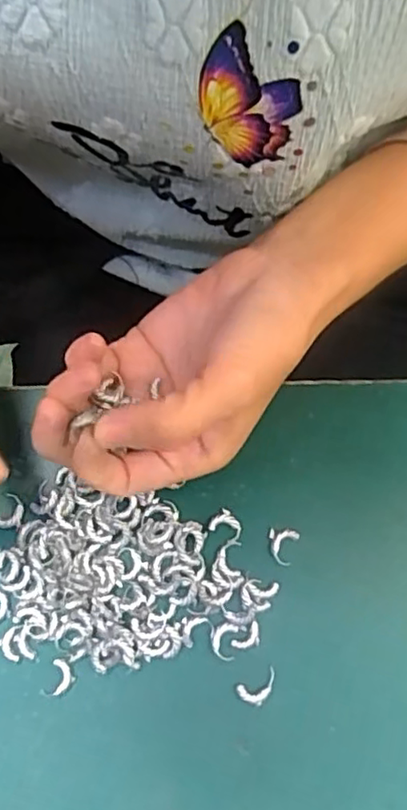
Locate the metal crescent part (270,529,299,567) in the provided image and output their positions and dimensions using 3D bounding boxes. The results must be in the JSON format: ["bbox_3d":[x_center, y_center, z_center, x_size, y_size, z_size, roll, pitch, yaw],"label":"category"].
[{"bbox_3d":[0.034,0.061,0.280,0.013,0.004,0.016,13,74,6],"label":"metal crescent part"}]

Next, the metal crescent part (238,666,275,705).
[{"bbox_3d":[0.023,0.117,0.263,0.017,0.004,0.011,-29,74,-7],"label":"metal crescent part"}]

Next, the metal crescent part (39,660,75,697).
[{"bbox_3d":[-0.060,0.115,0.266,0.011,0.004,0.015,20,74,8],"label":"metal crescent part"}]

